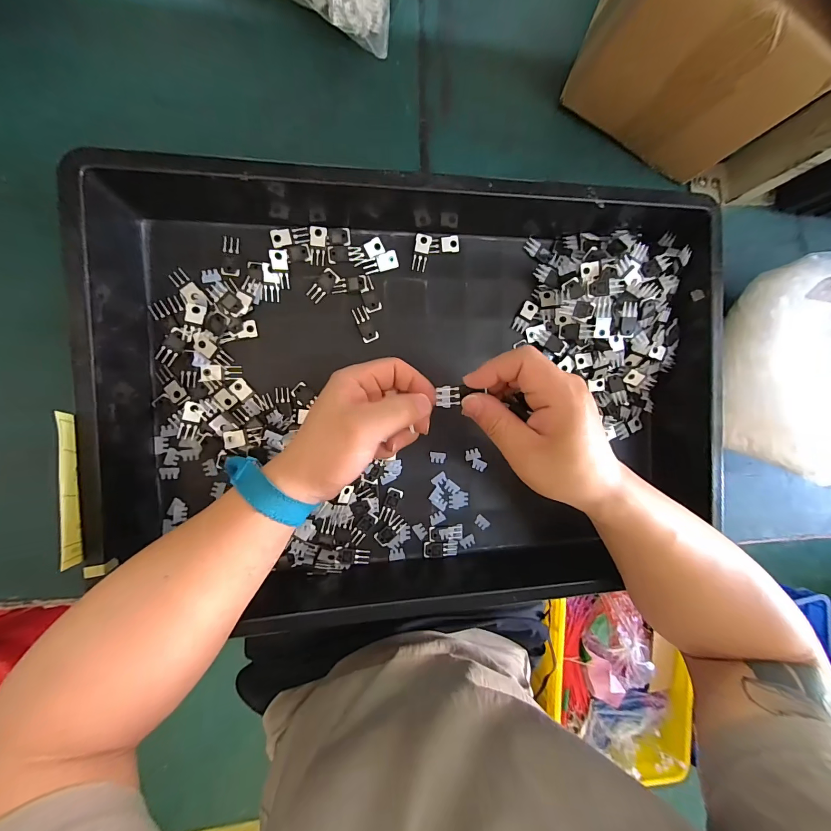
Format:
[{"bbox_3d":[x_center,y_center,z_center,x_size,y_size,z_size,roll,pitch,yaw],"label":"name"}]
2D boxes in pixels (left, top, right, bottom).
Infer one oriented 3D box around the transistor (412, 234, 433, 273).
[{"bbox_3d":[0.006,-0.163,0.361,0.015,0.004,0.034,9,104,-9],"label":"transistor"}]

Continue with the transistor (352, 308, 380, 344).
[{"bbox_3d":[-0.049,-0.090,0.357,0.016,0.004,0.035,-22,95,-8],"label":"transistor"}]

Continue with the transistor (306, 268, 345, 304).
[{"bbox_3d":[-0.089,-0.126,0.350,0.034,0.004,0.018,-45,98,-6],"label":"transistor"}]

